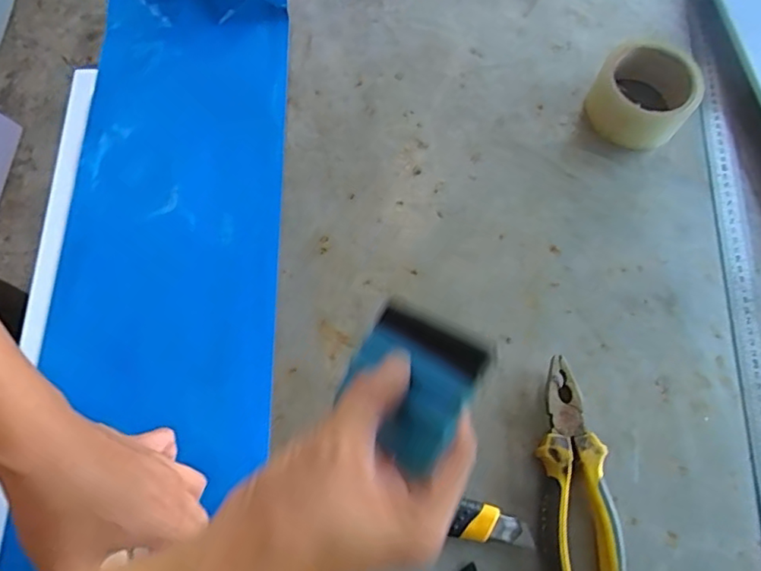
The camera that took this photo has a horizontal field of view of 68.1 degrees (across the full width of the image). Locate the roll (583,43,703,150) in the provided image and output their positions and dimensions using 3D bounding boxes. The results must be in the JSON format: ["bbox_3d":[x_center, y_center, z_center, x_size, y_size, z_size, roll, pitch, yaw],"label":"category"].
[{"bbox_3d":[0.262,-0.193,0.562,0.092,0.052,0.090,28,72,10],"label":"roll"}]

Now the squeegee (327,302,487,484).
[{"bbox_3d":[0.011,0.050,0.294,0.090,0.007,0.065,26,84,54],"label":"squeegee"}]

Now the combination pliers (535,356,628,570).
[{"bbox_3d":[0.152,0.153,0.439,0.050,0.026,0.186,-3,69,-1],"label":"combination pliers"}]

